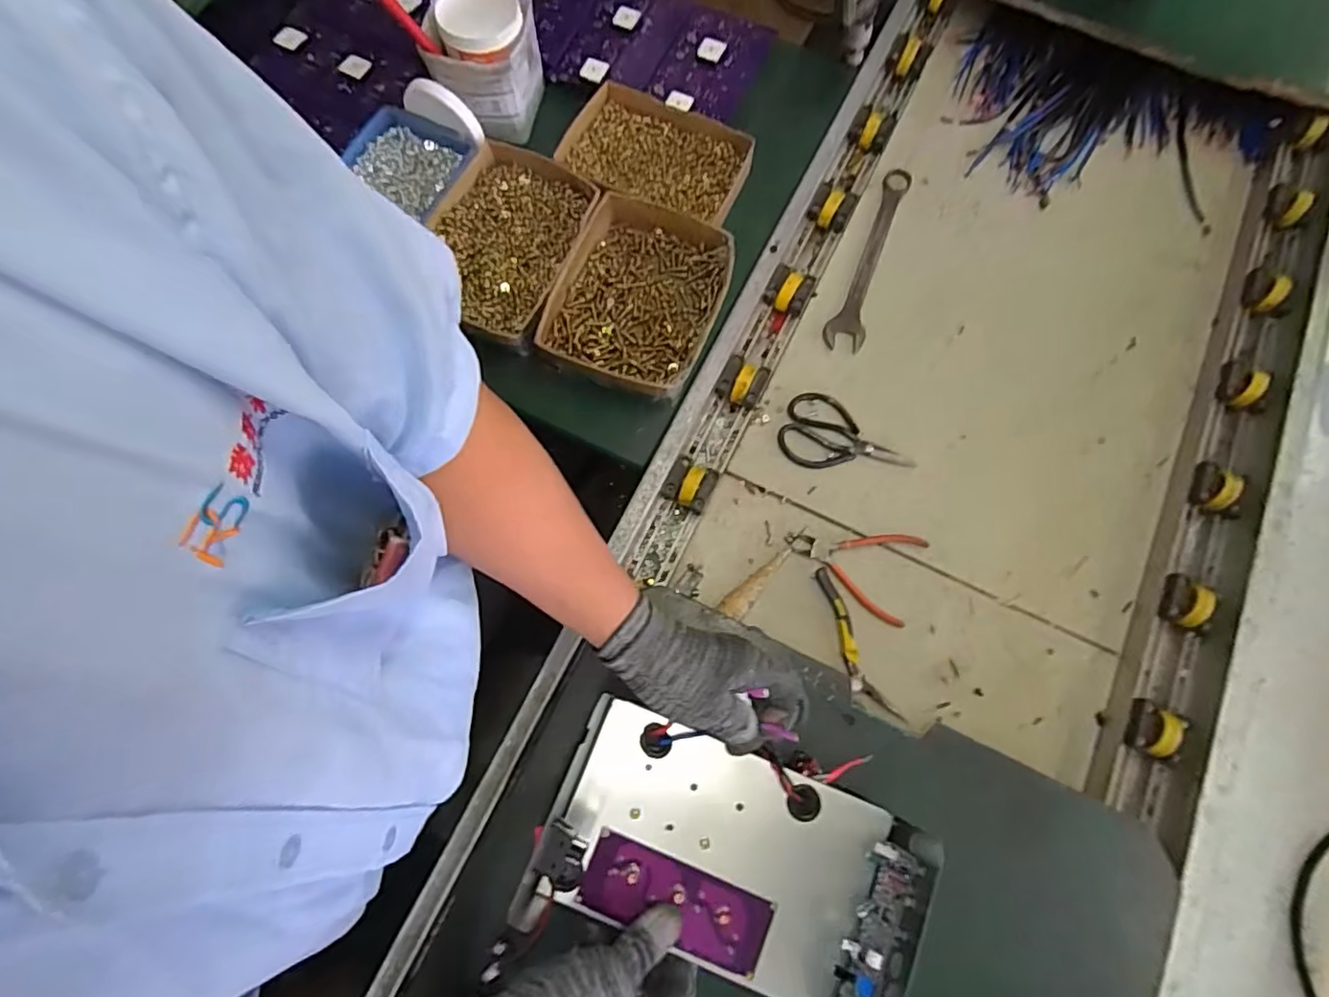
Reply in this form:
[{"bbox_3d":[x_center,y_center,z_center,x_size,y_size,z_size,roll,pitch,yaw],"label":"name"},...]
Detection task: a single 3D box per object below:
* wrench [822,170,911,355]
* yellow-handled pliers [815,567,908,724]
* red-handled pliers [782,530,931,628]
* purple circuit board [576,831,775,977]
[{"bbox_3d":[0.280,-0.323,0.825,0.050,0.014,0.289,22,75,5],"label":"wrench"},{"bbox_3d":[0.207,0.167,0.685,0.054,0.016,0.182,-23,76,-8],"label":"yellow-handled pliers"},{"bbox_3d":[0.218,0.072,0.716,0.154,0.012,0.103,22,75,5],"label":"red-handled pliers"},{"bbox_3d":[0.008,0.293,0.445,0.135,0.015,0.052,22,75,4],"label":"purple circuit board"}]

